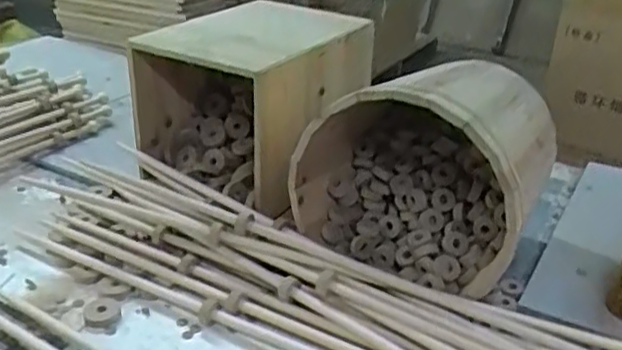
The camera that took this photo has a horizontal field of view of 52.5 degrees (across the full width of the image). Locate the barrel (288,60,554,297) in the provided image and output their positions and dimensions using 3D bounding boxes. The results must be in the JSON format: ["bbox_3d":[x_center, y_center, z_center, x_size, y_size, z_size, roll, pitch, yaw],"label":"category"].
[{"bbox_3d":[0.123,-0.020,0.672,0.226,0.189,0.212,14,30,23],"label":"barrel"}]

